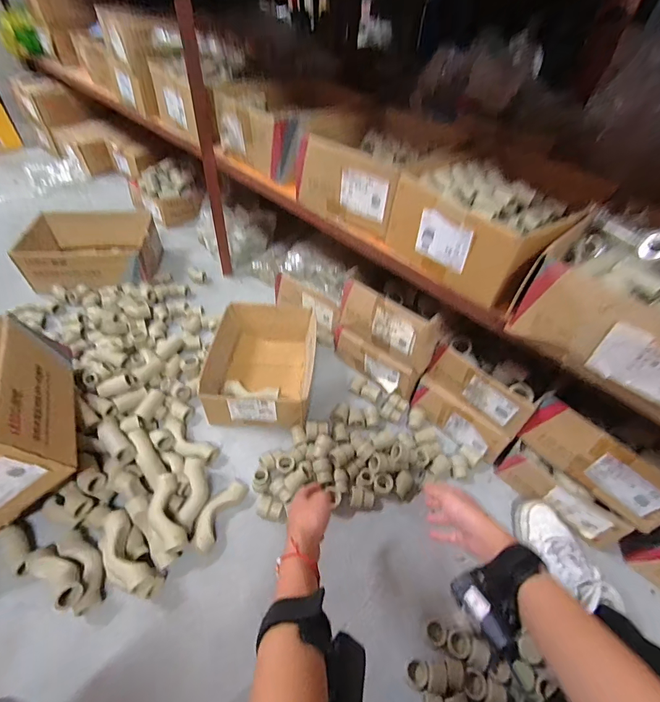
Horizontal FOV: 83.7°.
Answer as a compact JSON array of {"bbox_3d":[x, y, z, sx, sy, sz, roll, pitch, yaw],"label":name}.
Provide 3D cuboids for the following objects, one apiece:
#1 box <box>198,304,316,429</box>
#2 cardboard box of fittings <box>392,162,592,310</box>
[{"bbox_3d":[-0.150,0.036,0.847,0.217,0.116,0.289,4,47,-1],"label":"box"},{"bbox_3d":[0.259,-0.202,0.603,0.222,0.121,0.244,-31,57,-29],"label":"cardboard box of fittings"}]

